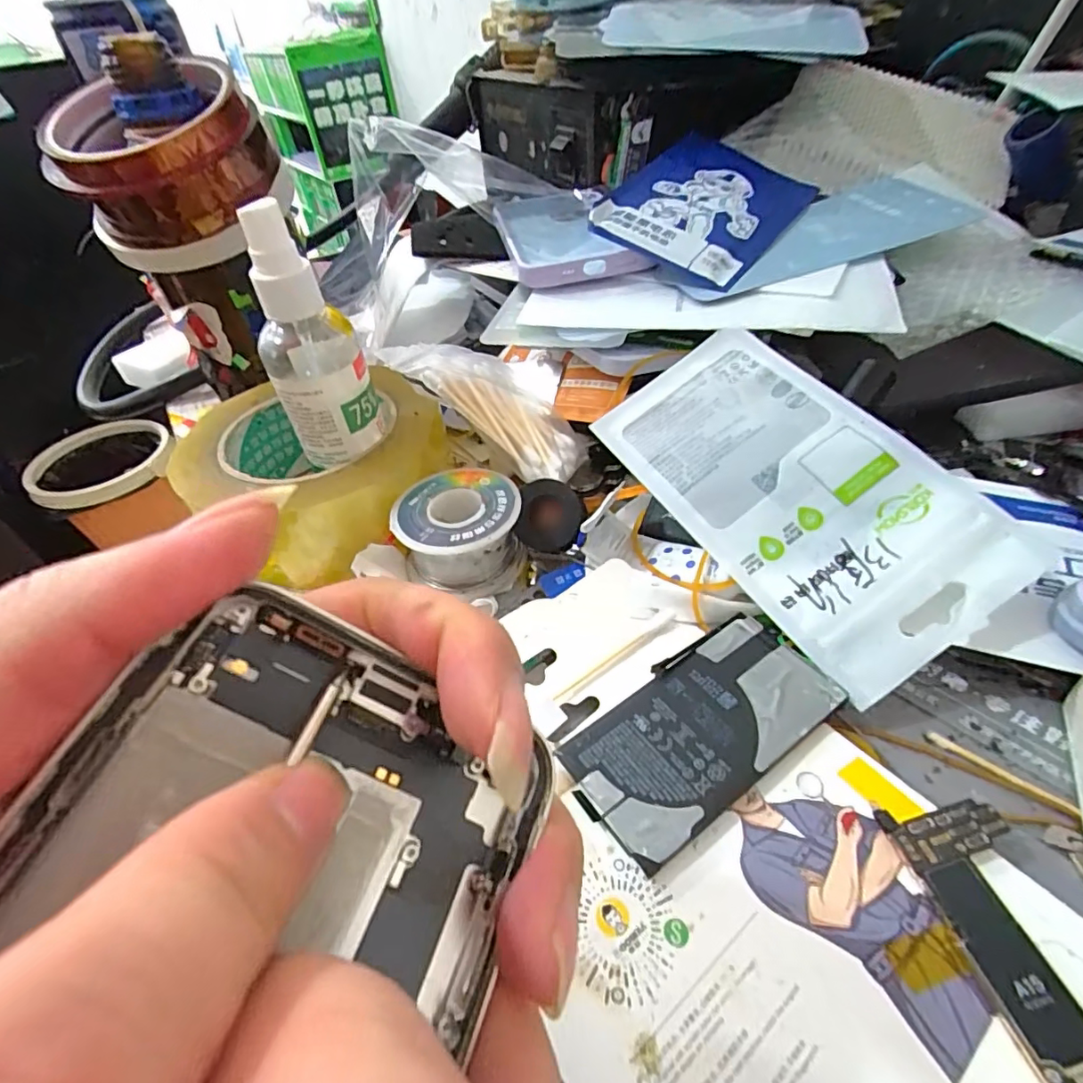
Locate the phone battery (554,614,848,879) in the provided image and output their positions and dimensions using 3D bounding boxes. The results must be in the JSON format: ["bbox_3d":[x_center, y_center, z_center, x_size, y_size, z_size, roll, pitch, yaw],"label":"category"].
[{"bbox_3d":[0.052,0.059,0.179,0.088,0.005,0.044,-29,50,-21],"label":"phone battery"}]

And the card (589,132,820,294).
[{"bbox_3d":[0.092,-0.187,0.310,0.086,0.008,0.137,30,60,12],"label":"card"}]

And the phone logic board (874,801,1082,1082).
[{"bbox_3d":[0.118,0.102,0.131,0.027,0.007,0.077,-13,46,-6],"label":"phone logic board"}]

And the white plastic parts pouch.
[{"bbox_3d":[0.093,-0.024,0.216,0.084,0.006,0.151,-39,61,0],"label":"white plastic parts pouch"}]

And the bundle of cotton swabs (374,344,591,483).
[{"bbox_3d":[-0.022,-0.065,0.261,0.098,0.017,0.043,35,52,-5],"label":"bundle of cotton swabs"}]

